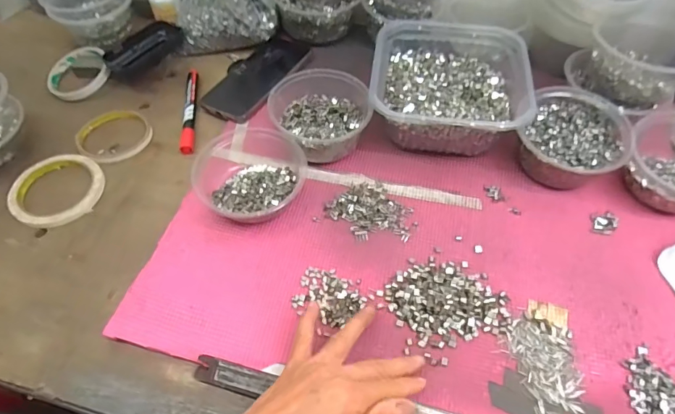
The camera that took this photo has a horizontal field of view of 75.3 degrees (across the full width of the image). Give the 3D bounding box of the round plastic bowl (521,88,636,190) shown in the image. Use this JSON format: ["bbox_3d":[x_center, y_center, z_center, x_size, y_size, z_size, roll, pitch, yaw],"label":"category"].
[{"bbox_3d":[0.258,-0.074,0.486,0.101,0.054,0.115,25,60,17],"label":"round plastic bowl"}]

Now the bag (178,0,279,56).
[{"bbox_3d":[-0.153,-0.281,0.602,0.145,0.114,0.067,-1,56,1],"label":"bag"}]

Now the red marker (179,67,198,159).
[{"bbox_3d":[-0.191,-0.128,0.567,0.015,0.011,0.153,-7,56,-3],"label":"red marker"}]

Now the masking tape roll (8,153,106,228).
[{"bbox_3d":[-0.318,-0.022,0.497,0.096,0.009,0.105,-1,56,1],"label":"masking tape roll"}]

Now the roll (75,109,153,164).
[{"bbox_3d":[-0.280,-0.090,0.547,0.091,0.009,0.084,-1,56,1],"label":"roll"}]

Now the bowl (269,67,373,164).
[{"bbox_3d":[-0.019,-0.103,0.508,0.107,0.059,0.108,-1,56,1],"label":"bowl"}]

